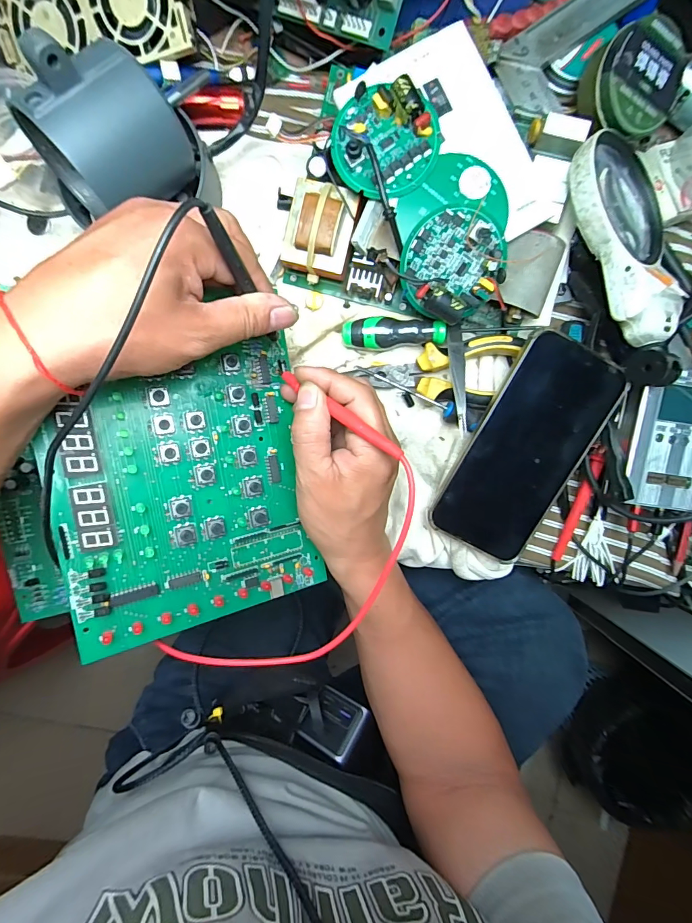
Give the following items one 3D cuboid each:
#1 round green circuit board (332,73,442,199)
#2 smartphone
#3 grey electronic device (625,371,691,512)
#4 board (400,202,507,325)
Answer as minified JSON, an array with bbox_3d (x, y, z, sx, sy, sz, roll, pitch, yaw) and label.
[{"bbox_3d":[0.024,-0.210,0.266,0.069,0.020,0.062,32,93,-1],"label":"round green circuit board"},{"bbox_3d":[0.132,-0.007,0.300,0.081,0.008,0.161,27,101,-3],"label":"smartphone"},{"bbox_3d":[0.242,-0.015,0.307,0.061,0.024,0.099,5,93,0],"label":"grey electronic device"},{"bbox_3d":[0.074,-0.136,0.276,0.067,0.019,0.067,0,93,0],"label":"board"}]

